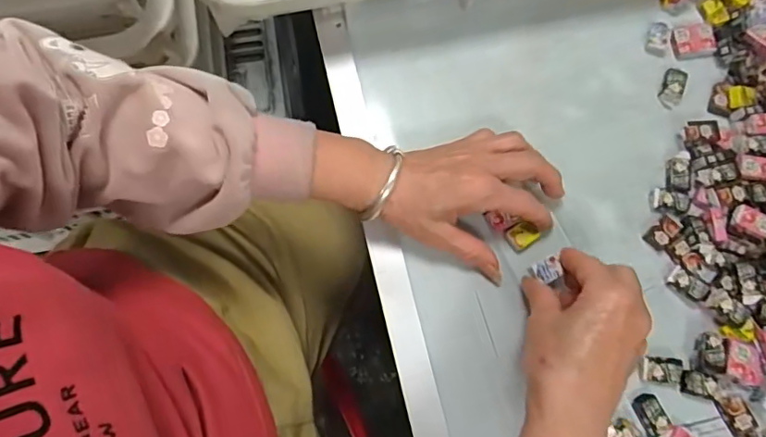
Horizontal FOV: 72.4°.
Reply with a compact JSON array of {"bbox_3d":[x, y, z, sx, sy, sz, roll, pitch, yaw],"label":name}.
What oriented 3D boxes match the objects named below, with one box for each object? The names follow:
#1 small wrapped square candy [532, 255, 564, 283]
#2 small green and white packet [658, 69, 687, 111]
[{"bbox_3d":[0.118,0.037,0.374,0.020,0.004,0.016,-26,76,-5],"label":"small wrapped square candy"},{"bbox_3d":[0.238,-0.107,0.430,0.018,0.004,0.035,23,77,4],"label":"small green and white packet"}]

